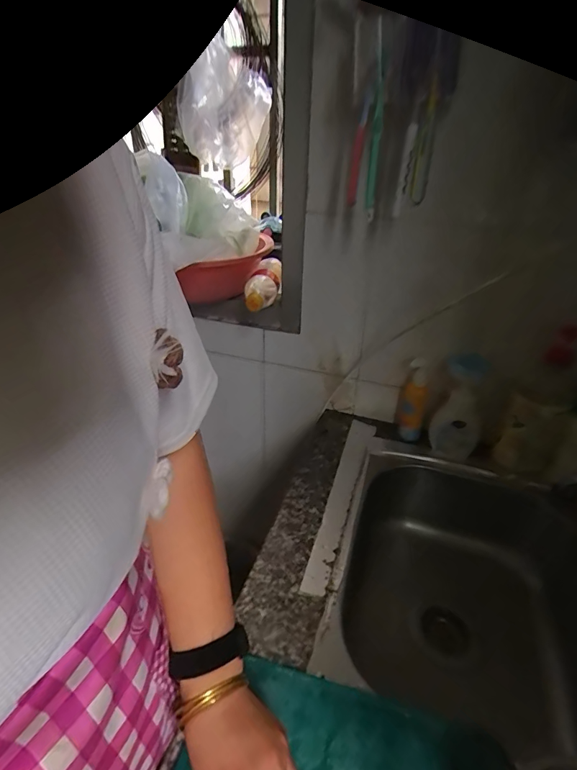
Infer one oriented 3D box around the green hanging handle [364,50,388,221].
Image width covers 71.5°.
[{"bbox_3d":[0.115,-0.320,0.530,0.016,0.181,0.029,6,31,6],"label":"green hanging handle"}]

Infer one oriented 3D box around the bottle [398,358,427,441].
[{"bbox_3d":[0.226,0.033,0.727,0.043,0.156,0.058,13,33,18],"label":"bottle"}]

